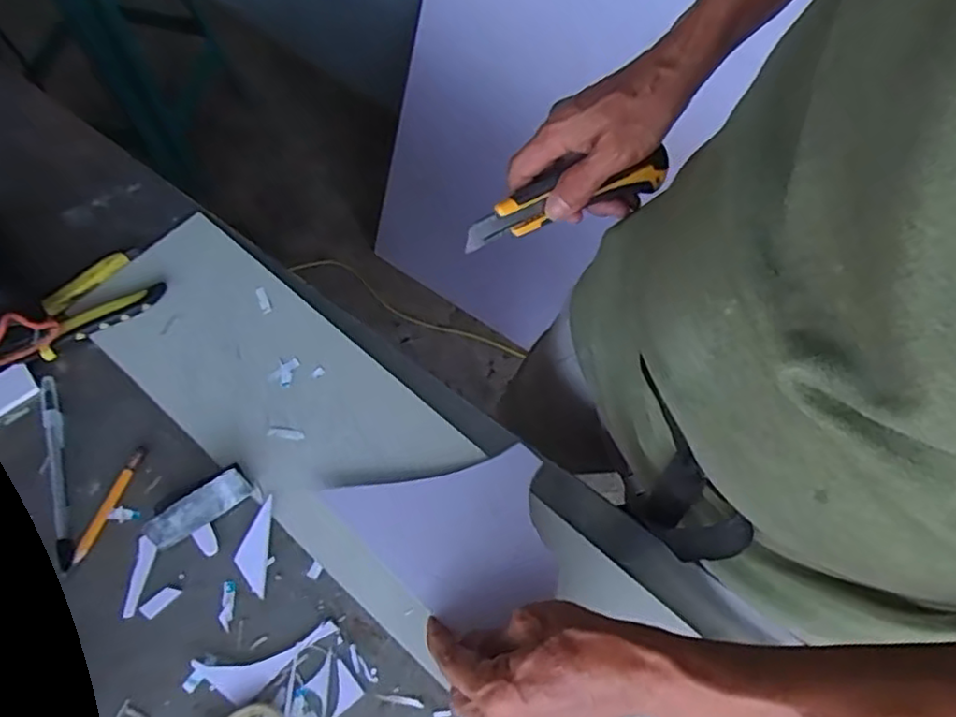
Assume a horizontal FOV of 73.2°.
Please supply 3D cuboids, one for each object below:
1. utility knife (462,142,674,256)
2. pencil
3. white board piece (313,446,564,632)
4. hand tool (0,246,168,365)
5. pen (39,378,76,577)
[{"bbox_3d":[0.063,-0.119,0.466,0.160,0.032,0.020,-20,33,-11],"label":"utility knife"},{"bbox_3d":[-0.268,0.105,0.466,0.009,0.004,0.087,20,67,6],"label":"pencil"},{"bbox_3d":[-0.020,0.132,0.460,0.146,0.008,0.114,-13,64,-8],"label":"white board piece"},{"bbox_3d":[-0.328,-0.046,0.504,0.140,0.045,0.064,-33,70,-20],"label":"hand tool"},{"bbox_3d":[-0.311,0.081,0.474,0.011,0.006,0.148,-17,68,-10],"label":"pen"}]

